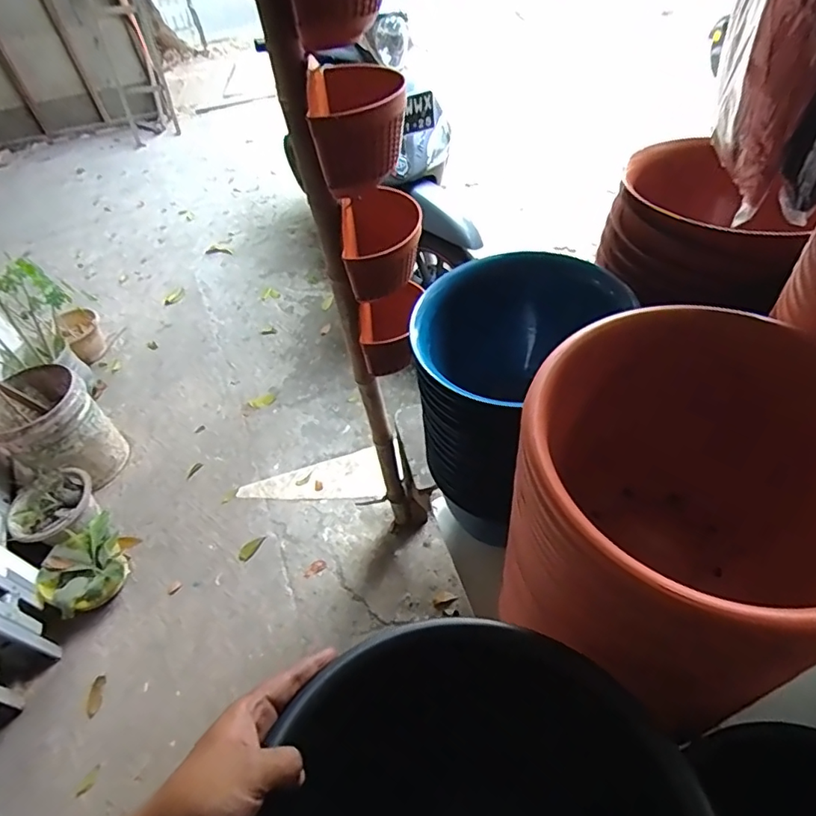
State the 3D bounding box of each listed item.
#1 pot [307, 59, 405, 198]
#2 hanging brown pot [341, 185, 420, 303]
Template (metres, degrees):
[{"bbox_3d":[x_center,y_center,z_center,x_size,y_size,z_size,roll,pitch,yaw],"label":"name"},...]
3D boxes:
[{"bbox_3d":[-0.060,-0.387,0.733,0.120,0.137,0.160,-6,49,5],"label":"pot"},{"bbox_3d":[-0.036,-0.263,0.871,0.120,0.121,0.141,-4,49,6],"label":"hanging brown pot"}]

